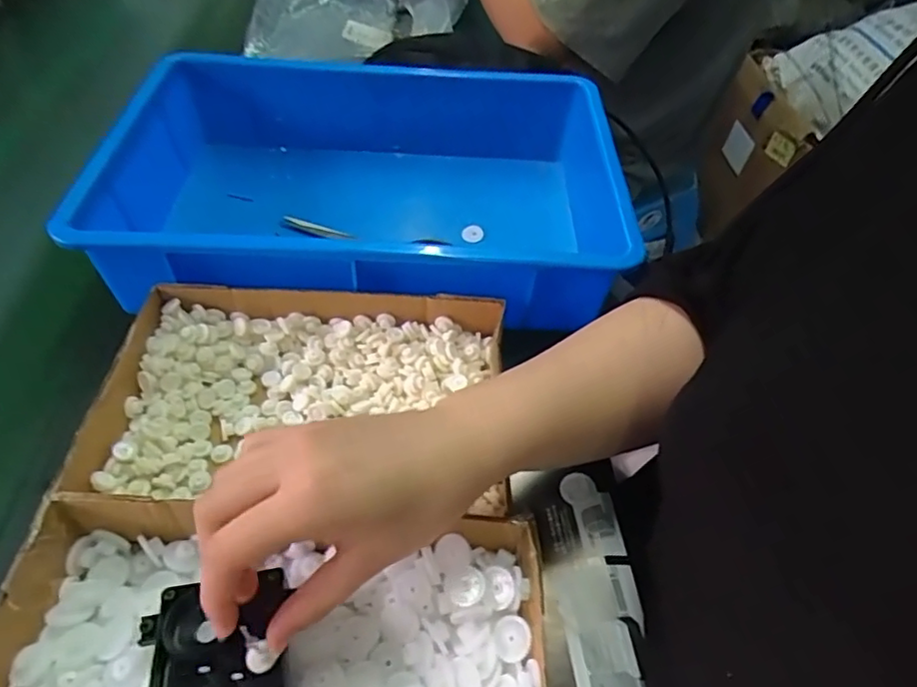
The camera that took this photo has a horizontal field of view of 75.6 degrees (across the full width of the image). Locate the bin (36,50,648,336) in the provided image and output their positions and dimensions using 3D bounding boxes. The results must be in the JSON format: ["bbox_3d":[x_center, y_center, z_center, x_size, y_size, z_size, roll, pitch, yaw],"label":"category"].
[{"bbox_3d":[-0.078,-0.141,0.526,0.432,0.114,0.265,1,50,-3],"label":"bin"}]

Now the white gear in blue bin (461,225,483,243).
[{"bbox_3d":[0.014,-0.106,0.569,0.020,0.006,0.017,-9,90,-10],"label":"white gear in blue bin"}]

